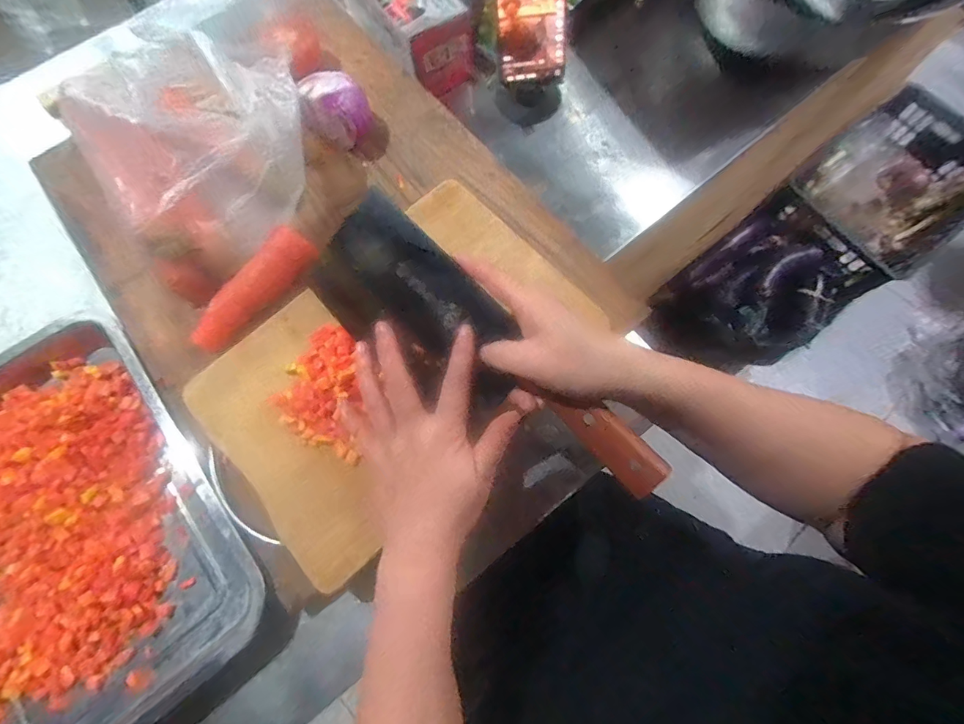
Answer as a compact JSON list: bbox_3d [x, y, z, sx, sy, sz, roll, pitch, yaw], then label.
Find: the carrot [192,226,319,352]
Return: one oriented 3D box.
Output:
[{"bbox_3d":[-0.202,-0.063,0.382,0.041,0.032,0.125,42,78,13],"label":"carrot"}]

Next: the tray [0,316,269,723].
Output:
[{"bbox_3d":[-0.363,0.139,0.354,0.261,0.040,0.358,-38,75,-10],"label":"tray"}]

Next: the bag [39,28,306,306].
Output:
[{"bbox_3d":[-0.238,-0.181,0.371,0.188,0.115,0.173,-29,74,-8],"label":"bag"}]

